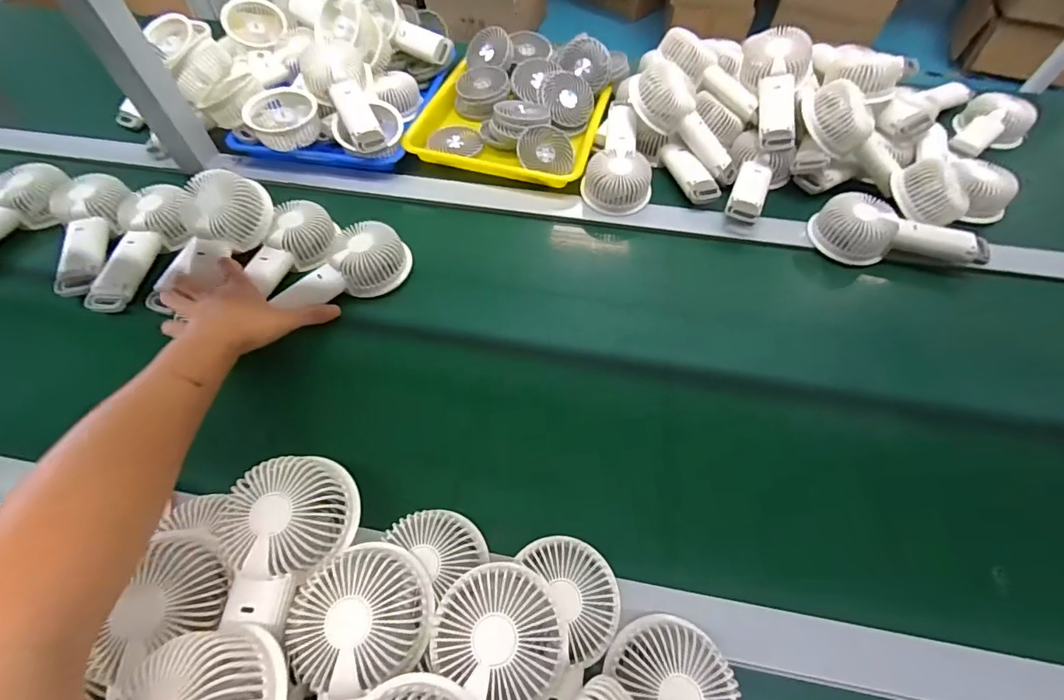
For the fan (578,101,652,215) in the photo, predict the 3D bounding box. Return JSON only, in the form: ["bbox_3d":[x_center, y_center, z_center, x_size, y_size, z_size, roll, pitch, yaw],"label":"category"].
[{"bbox_3d":[0.113,-0.261,0.602,0.089,0.042,0.164,4,74,3],"label":"fan"}]

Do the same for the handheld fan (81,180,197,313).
[{"bbox_3d":[-0.458,-0.119,0.540,0.074,0.044,0.166,-4,58,-2],"label":"handheld fan"}]

